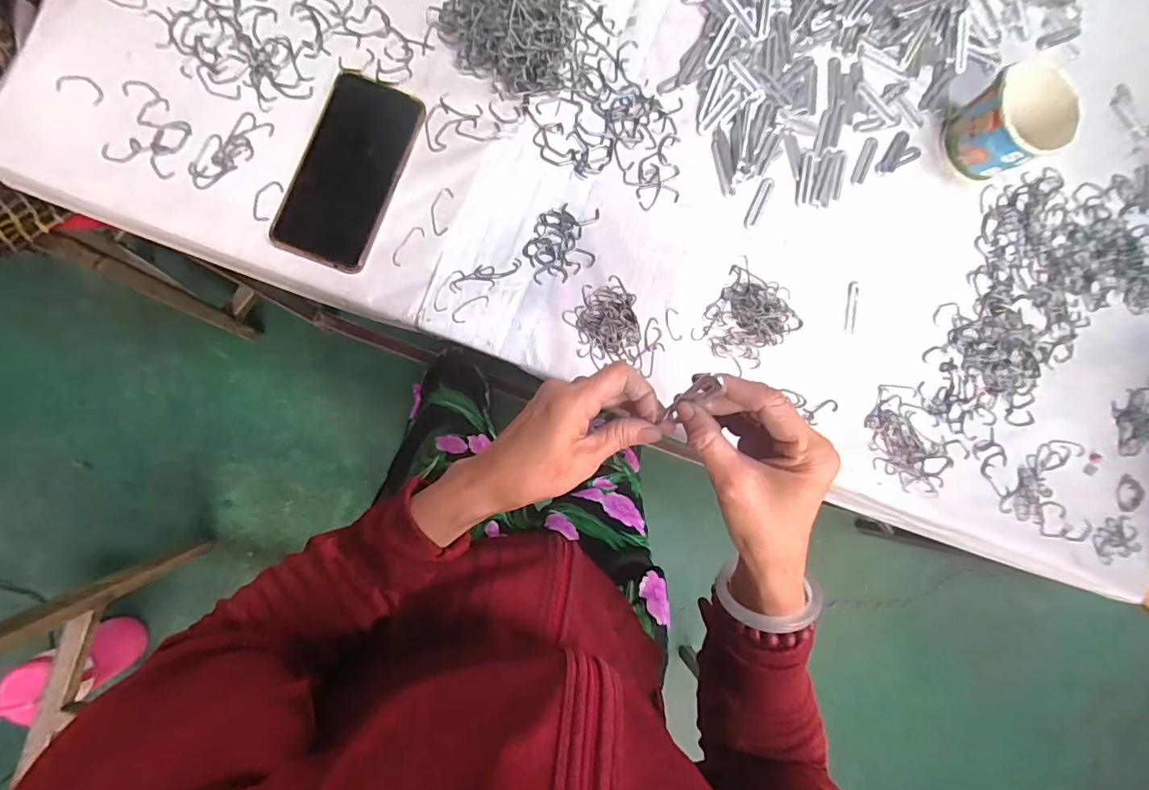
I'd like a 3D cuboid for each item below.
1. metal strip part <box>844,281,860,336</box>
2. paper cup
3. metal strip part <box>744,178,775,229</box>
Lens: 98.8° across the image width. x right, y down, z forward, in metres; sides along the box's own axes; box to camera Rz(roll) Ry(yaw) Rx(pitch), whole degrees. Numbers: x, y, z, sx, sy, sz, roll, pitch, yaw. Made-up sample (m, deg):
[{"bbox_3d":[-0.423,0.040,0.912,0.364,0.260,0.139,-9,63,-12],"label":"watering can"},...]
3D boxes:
[{"bbox_3d":[0.289,-0.091,0.512,0.012,0.007,0.053,4,87,-8],"label":"metal strip part"},{"bbox_3d":[0.445,-0.278,0.507,0.085,0.073,0.090,-24,92,-9],"label":"paper cup"},{"bbox_3d":[0.185,-0.192,0.494,0.015,0.004,0.058,27,84,-7],"label":"metal strip part"}]

